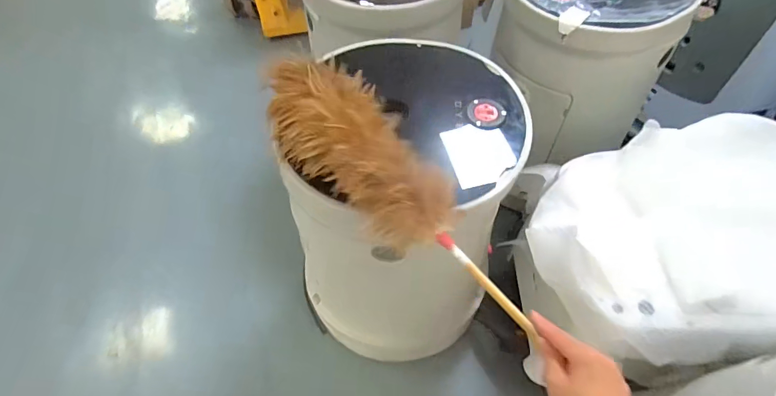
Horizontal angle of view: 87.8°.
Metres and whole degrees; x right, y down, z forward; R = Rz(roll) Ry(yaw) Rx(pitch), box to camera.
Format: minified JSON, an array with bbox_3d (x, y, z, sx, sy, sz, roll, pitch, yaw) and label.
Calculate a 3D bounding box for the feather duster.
[{"bbox_3d":[-0.013,-0.045,0.630,0.156,0.102,0.582,-33,59,-19],"label":"feather duster"}]

